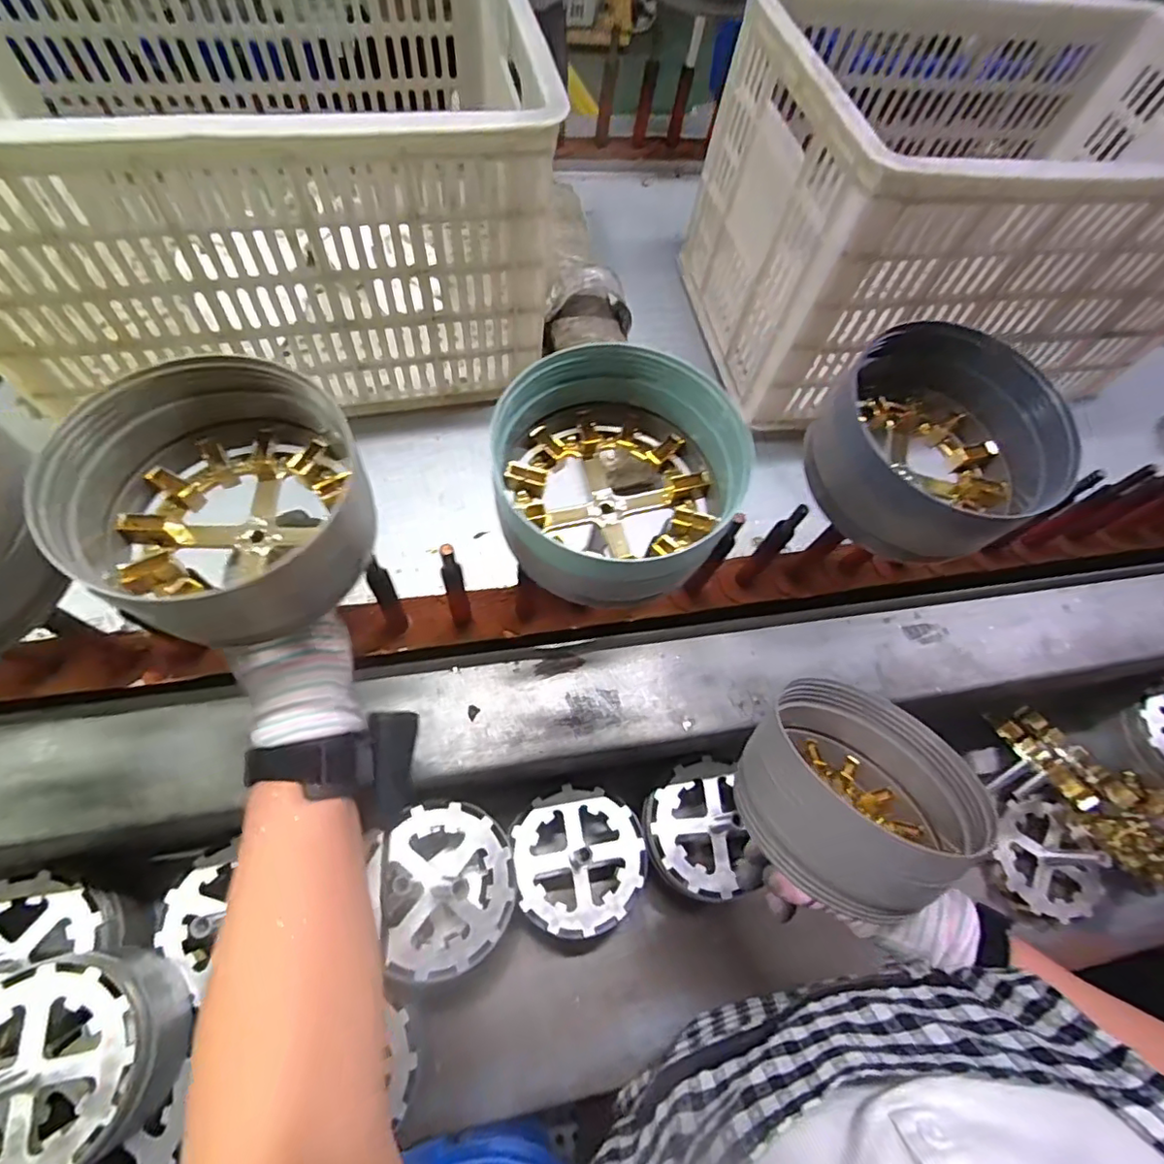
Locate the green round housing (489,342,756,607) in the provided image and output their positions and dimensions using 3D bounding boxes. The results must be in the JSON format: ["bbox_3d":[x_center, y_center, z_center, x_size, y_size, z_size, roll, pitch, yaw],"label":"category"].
[{"bbox_3d":[0.019,-0.064,0.342,0.130,0.078,0.144,-27,70,-14],"label":"green round housing"}]

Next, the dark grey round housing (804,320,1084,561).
[{"bbox_3d":[0.215,-0.080,0.364,0.135,0.074,0.123,1,66,-3],"label":"dark grey round housing"}]

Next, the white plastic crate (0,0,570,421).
[{"bbox_3d":[-0.277,-0.350,0.523,0.467,0.252,0.312,-13,67,-9],"label":"white plastic crate"}]

